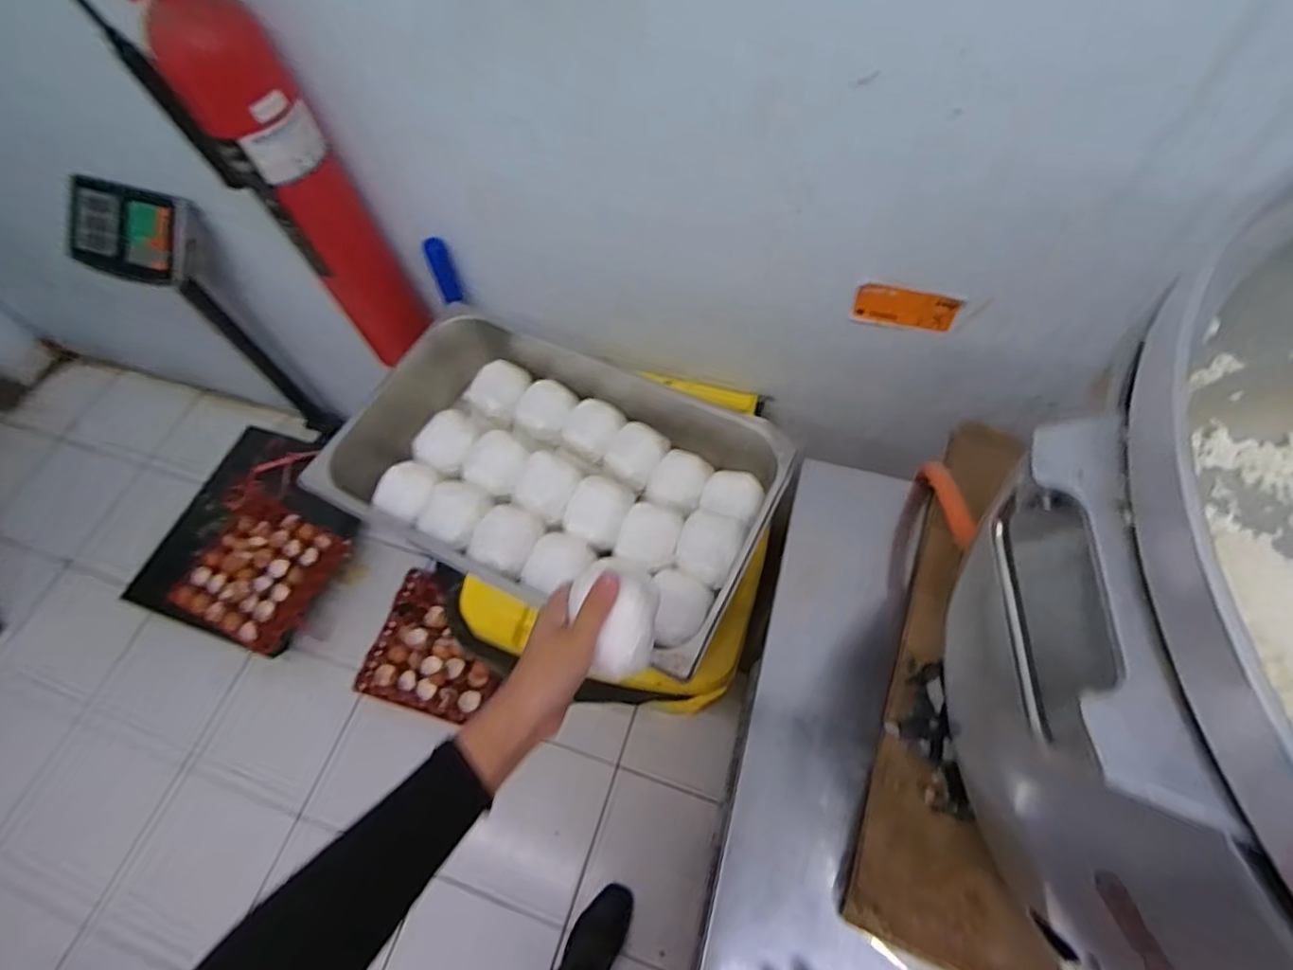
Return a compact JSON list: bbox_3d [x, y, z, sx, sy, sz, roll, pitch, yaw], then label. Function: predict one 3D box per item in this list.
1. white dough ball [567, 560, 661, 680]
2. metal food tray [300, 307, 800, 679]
[{"bbox_3d":[-0.025,0.106,0.485,0.061,0.048,0.075,7,63,7],"label":"white dough ball"},{"bbox_3d":[-0.109,-0.031,0.798,0.542,0.094,0.370,23,66,14],"label":"metal food tray"}]

